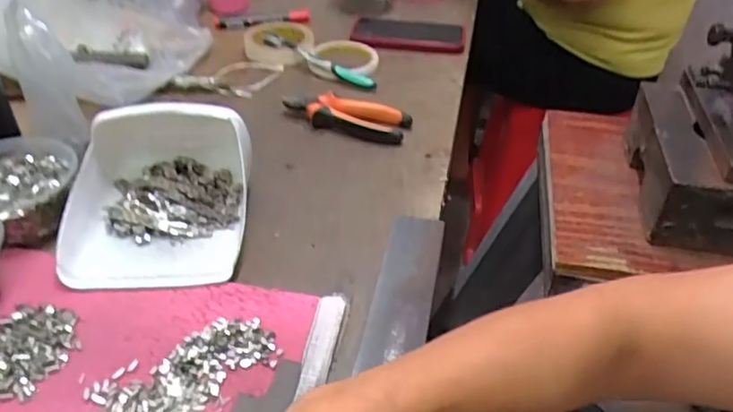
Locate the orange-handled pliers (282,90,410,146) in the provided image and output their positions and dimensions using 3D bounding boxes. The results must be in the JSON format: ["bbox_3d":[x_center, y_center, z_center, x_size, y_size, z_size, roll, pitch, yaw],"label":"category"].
[{"bbox_3d":[-0.022,-0.112,0.706,0.146,0.028,0.057,11,40,12],"label":"orange-handled pliers"}]

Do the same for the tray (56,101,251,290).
[{"bbox_3d":[-0.187,-0.020,0.539,0.152,0.081,0.177,-2,40,-4],"label":"tray"}]

